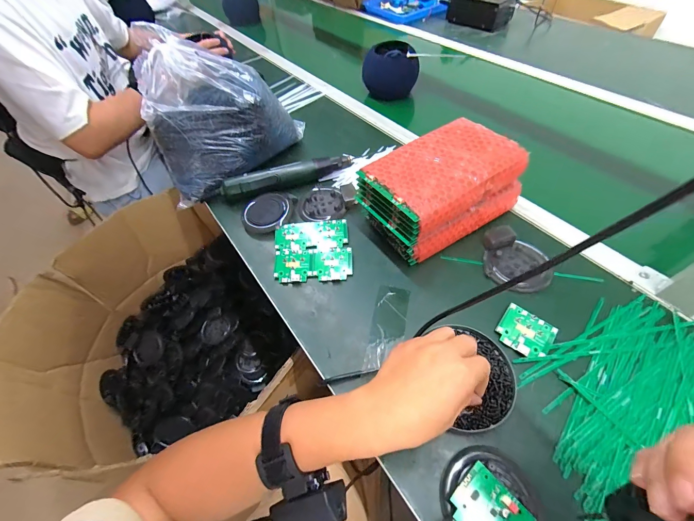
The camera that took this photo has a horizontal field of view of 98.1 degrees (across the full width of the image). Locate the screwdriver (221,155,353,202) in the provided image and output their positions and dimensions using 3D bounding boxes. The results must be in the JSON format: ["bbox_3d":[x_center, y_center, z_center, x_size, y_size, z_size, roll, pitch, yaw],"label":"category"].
[{"bbox_3d":[-0.106,-0.158,0.548,0.234,0.030,0.045,-23,56,-11],"label":"screwdriver"}]

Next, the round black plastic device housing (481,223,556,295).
[{"bbox_3d":[0.243,-0.002,0.428,0.088,0.033,0.081,8,55,10],"label":"round black plastic device housing"}]

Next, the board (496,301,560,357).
[{"bbox_3d":[0.219,0.088,0.369,0.058,0.004,0.054,32,70,22],"label":"board"}]

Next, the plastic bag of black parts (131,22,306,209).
[{"bbox_3d":[-0.240,-0.279,0.559,0.198,0.189,0.289,32,63,26],"label":"plastic bag of black parts"}]

